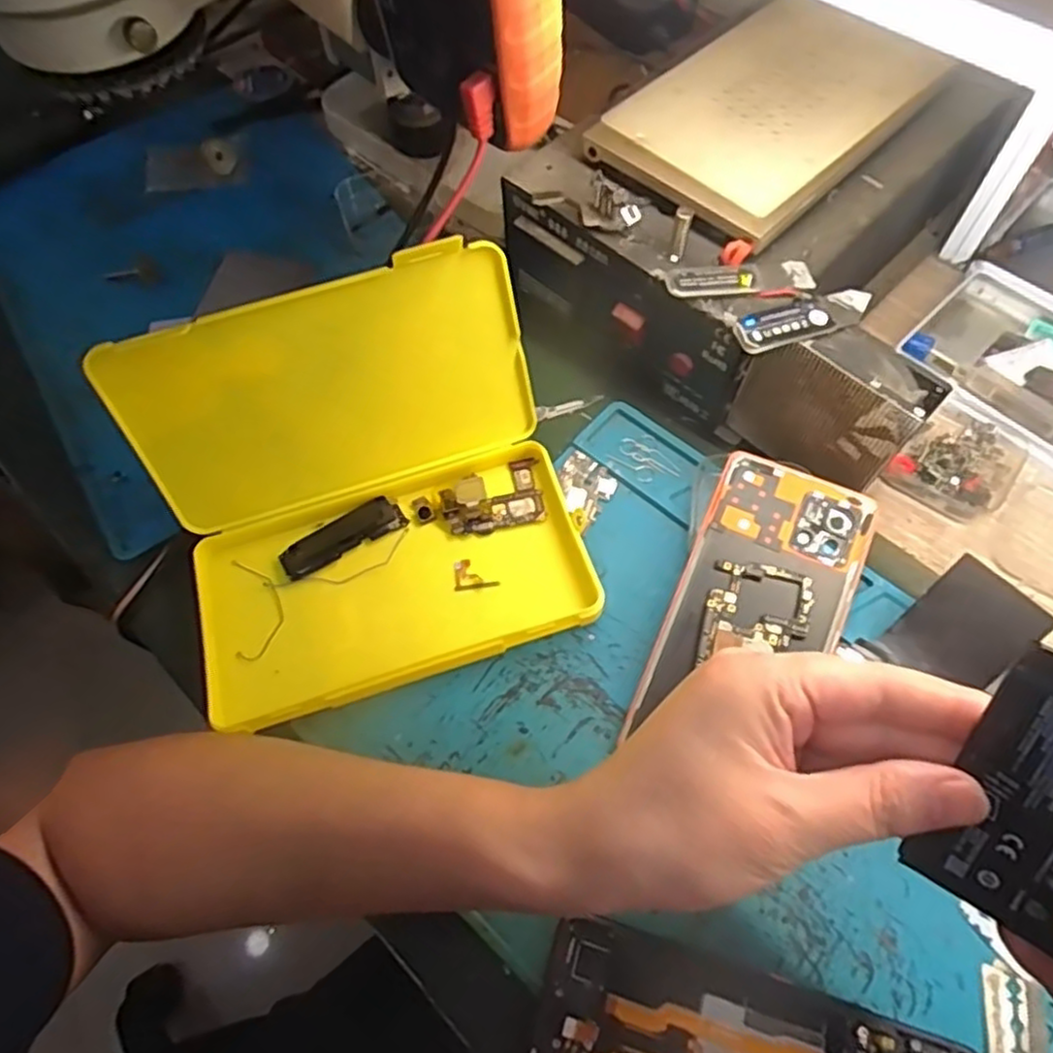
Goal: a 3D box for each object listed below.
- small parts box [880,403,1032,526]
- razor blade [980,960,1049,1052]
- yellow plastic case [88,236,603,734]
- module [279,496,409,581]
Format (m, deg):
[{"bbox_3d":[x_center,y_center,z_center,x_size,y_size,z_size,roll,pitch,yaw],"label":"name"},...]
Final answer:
[{"bbox_3d":[0.236,-0.036,0.383,0.054,0.022,0.062,41,71,20],"label":"small parts box"},{"bbox_3d":[0.188,0.192,0.270,0.023,0.004,0.041,12,63,8],"label":"razor blade"},{"bbox_3d":[-0.075,-0.015,0.326,0.189,0.108,0.149,-17,63,-7],"label":"yellow plastic case"},{"bbox_3d":[-0.097,0.005,0.371,0.066,0.007,0.019,-28,65,-12],"label":"module"}]

